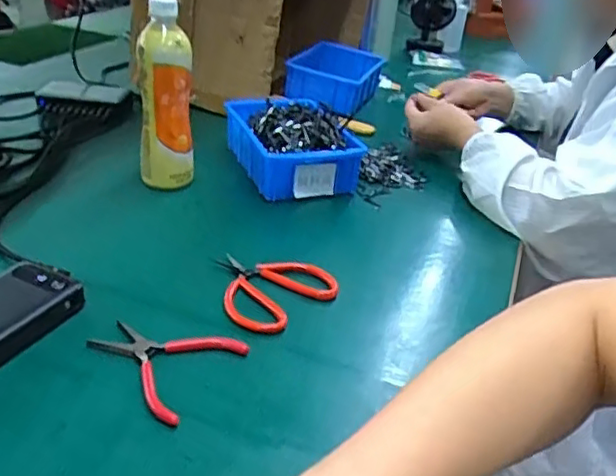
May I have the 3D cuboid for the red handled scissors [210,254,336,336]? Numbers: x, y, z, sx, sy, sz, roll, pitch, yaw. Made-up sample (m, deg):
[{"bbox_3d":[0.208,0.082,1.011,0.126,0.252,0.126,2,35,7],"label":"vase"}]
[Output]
[{"bbox_3d":[-0.043,0.043,0.594,0.111,0.010,0.107,28,35,31],"label":"red handled scissors"}]

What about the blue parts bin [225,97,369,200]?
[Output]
[{"bbox_3d":[-0.023,-0.128,0.831,0.133,0.068,0.200,-5,32,-21],"label":"blue parts bin"}]

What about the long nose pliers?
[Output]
[{"bbox_3d":[-0.120,0.093,0.498,0.109,0.006,0.097,19,32,19],"label":"long nose pliers"}]

